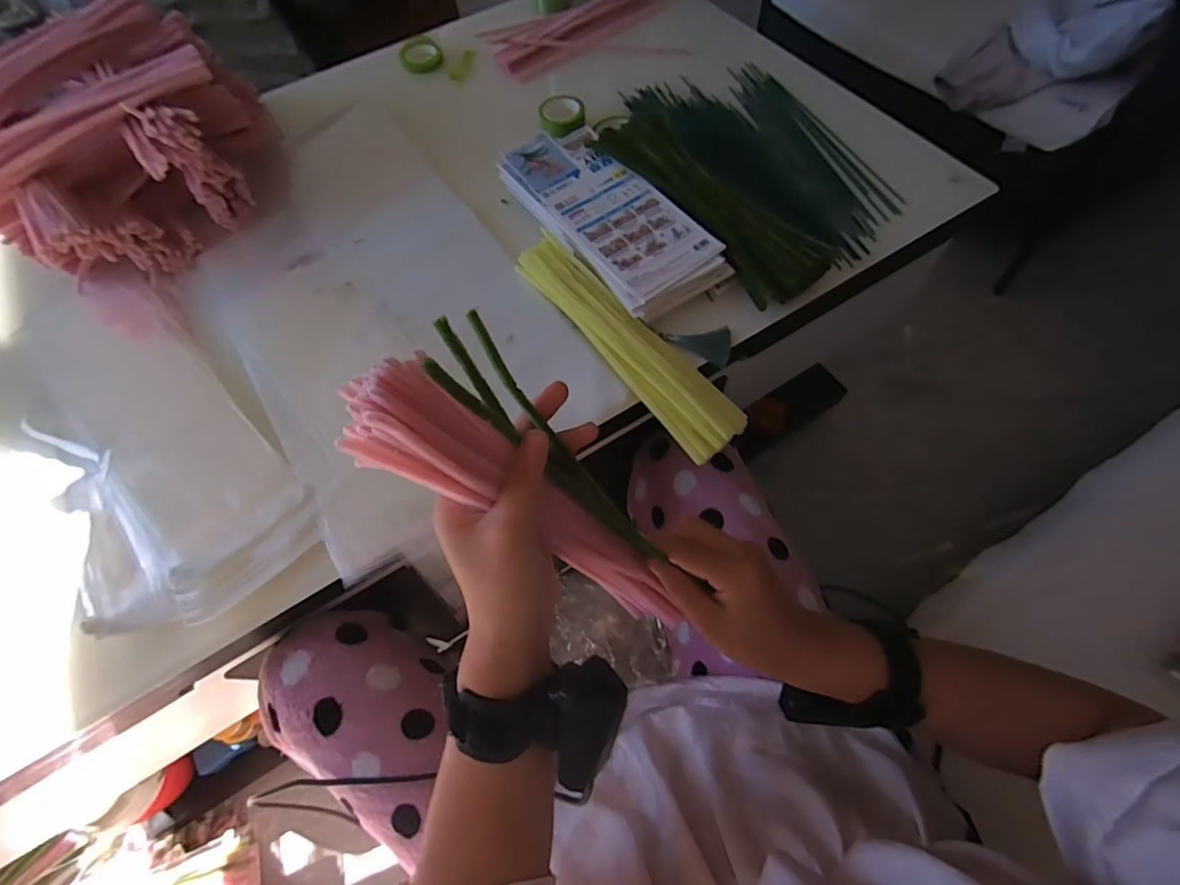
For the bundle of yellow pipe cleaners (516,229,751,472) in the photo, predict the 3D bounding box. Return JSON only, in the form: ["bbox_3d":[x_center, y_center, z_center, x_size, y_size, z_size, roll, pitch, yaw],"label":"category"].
[{"bbox_3d":[0.037,-0.109,0.520,0.069,0.031,0.296,-35,67,-13],"label":"bundle of yellow pipe cleaners"}]

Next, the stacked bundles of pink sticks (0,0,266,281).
[{"bbox_3d":[-0.549,-0.334,0.593,0.331,0.152,0.258,-37,67,-14],"label":"stacked bundles of pink sticks"}]

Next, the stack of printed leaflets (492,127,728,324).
[{"bbox_3d":[0.014,-0.258,0.586,0.122,0.026,0.290,-34,67,-12],"label":"stack of printed leaflets"}]

